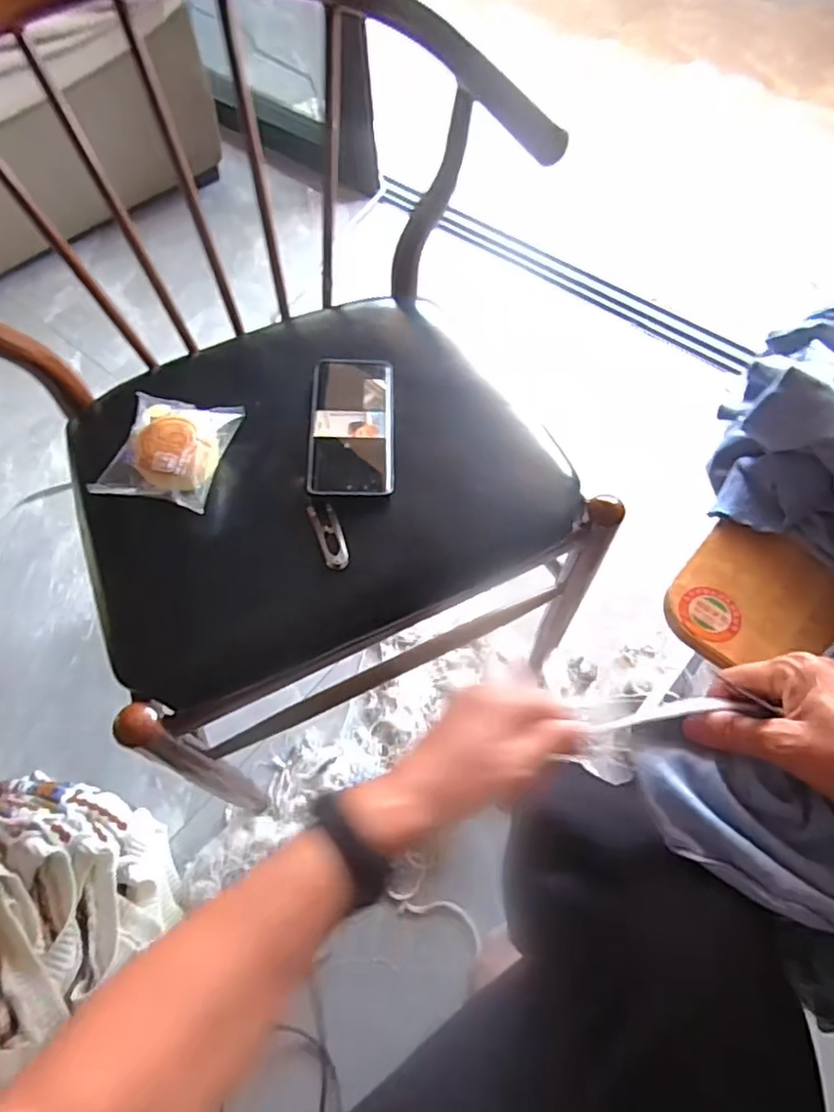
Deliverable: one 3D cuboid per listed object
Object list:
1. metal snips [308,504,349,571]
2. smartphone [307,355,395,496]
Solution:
[{"bbox_3d":[-0.077,-0.018,0.559,0.022,0.006,0.066,-18,62,-8],"label":"metal snips"},{"bbox_3d":[-0.061,-0.130,0.605,0.079,0.010,0.161,1,64,-4],"label":"smartphone"}]

